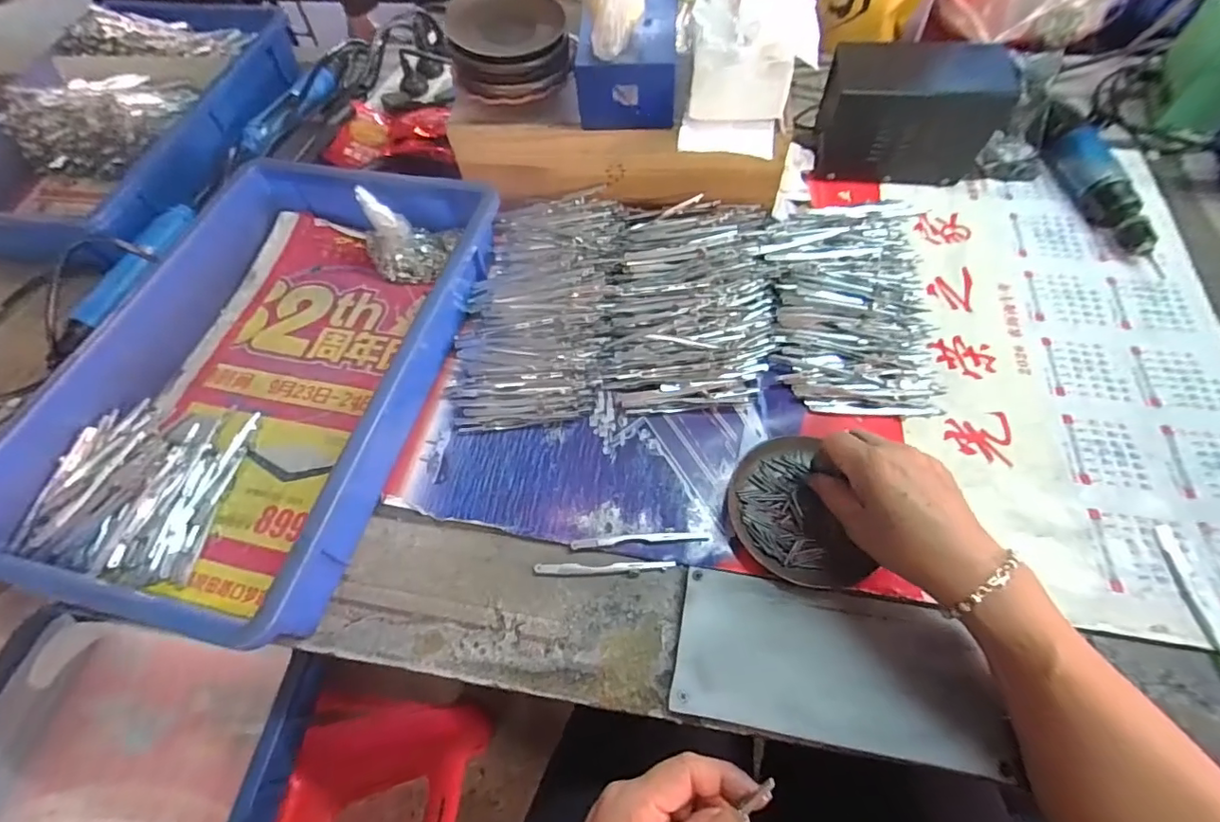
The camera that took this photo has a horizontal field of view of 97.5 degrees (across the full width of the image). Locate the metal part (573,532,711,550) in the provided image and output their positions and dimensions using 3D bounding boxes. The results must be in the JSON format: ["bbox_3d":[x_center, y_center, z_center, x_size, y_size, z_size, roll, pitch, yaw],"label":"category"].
[{"bbox_3d":[0.022,0.098,0.406,0.102,0.004,0.008,-4,60,2],"label":"metal part"}]

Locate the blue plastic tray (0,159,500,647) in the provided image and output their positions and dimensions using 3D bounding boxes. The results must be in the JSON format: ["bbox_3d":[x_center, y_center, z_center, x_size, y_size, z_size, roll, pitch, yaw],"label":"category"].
[{"bbox_3d":[-0.289,-0.046,0.470,0.287,0.079,0.435,10,62,10],"label":"blue plastic tray"}]

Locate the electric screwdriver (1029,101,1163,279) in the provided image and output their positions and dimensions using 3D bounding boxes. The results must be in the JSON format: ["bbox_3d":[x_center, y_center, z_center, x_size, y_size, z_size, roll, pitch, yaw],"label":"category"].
[{"bbox_3d":[0.490,-0.231,0.536,0.037,0.040,0.216,-12,60,-2],"label":"electric screwdriver"}]

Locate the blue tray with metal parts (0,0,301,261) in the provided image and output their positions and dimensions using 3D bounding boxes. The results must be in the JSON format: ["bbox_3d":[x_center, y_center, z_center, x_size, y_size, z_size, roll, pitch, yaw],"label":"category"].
[{"bbox_3d":[-0.620,-0.378,0.681,0.321,0.089,0.447,4,61,7],"label":"blue tray with metal parts"}]

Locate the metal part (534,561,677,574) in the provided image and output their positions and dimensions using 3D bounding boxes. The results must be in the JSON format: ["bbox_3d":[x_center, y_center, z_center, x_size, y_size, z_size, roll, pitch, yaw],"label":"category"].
[{"bbox_3d":[-0.004,0.116,0.396,0.103,0.006,0.008,-2,60,4],"label":"metal part"}]

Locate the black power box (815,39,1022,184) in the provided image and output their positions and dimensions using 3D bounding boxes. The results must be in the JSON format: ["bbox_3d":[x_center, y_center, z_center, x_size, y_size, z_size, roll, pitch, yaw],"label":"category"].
[{"bbox_3d":[0.314,-0.317,0.566,0.164,0.095,0.101,6,61,8],"label":"black power box"}]

